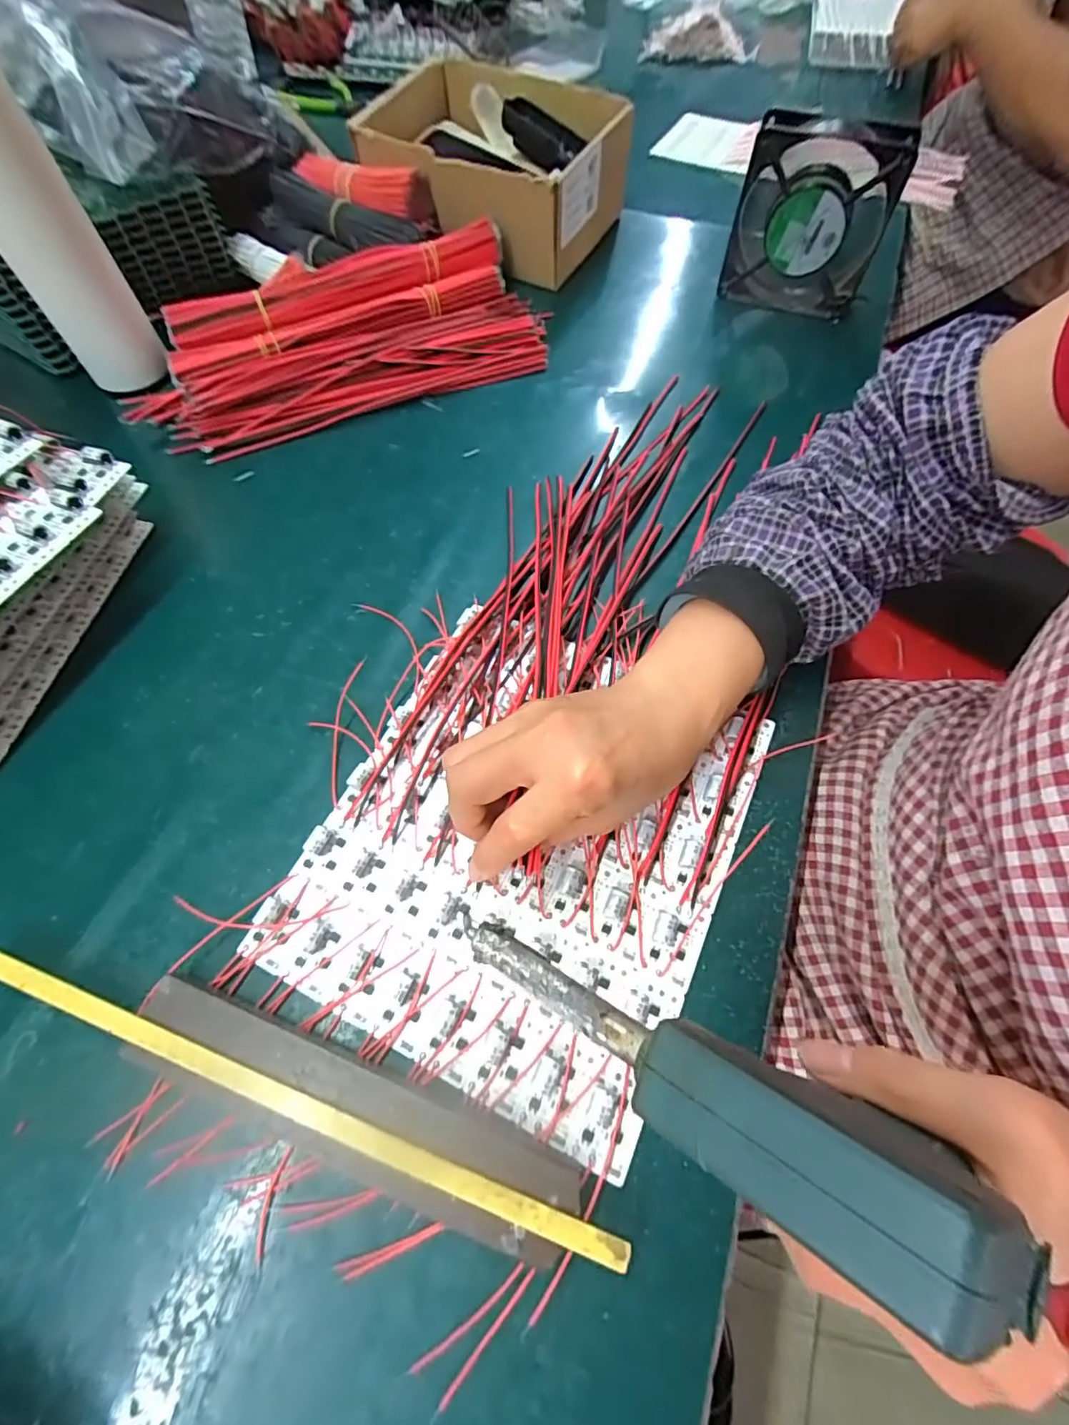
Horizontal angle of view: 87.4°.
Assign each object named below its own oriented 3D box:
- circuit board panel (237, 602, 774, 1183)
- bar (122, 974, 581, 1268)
[{"bbox_3d":[-0.004,0.062,0.297,0.198,0.014,0.232,23,65,12],"label":"circuit board panel"},{"bbox_3d":[-0.080,0.167,0.237,0.195,0.018,0.037,18,64,10],"label":"bar"}]

